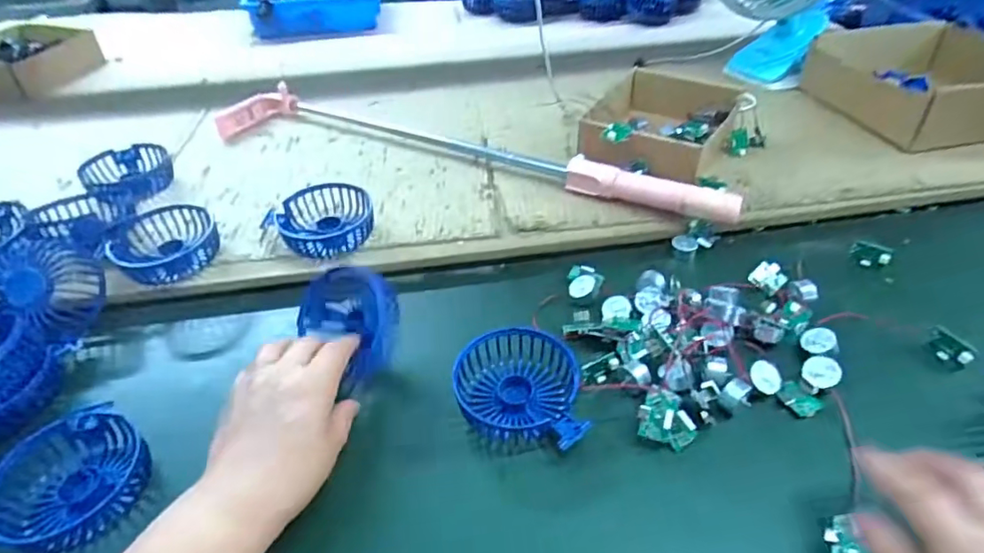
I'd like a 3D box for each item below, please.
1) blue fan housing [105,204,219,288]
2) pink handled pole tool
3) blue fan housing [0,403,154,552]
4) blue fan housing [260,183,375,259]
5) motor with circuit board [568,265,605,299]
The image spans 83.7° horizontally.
[{"bbox_3d":[-0.312,-0.033,0.524,0.088,0.033,0.088,-1,43,1],"label":"blue fan housing"},{"bbox_3d":[-0.048,-0.160,0.643,0.642,0.043,0.124,14,45,17],"label":"pink handled pole tool"},{"bbox_3d":[-0.287,0.134,0.375,0.087,0.031,0.091,-2,40,2],"label":"blue fan housing"},{"bbox_3d":[-0.163,-0.053,0.540,0.087,0.034,0.085,-2,40,2],"label":"blue fan housing"},{"bbox_3d":[0.085,0.004,0.500,0.032,0.017,0.045,8,42,13],"label":"motor with circuit board"}]

